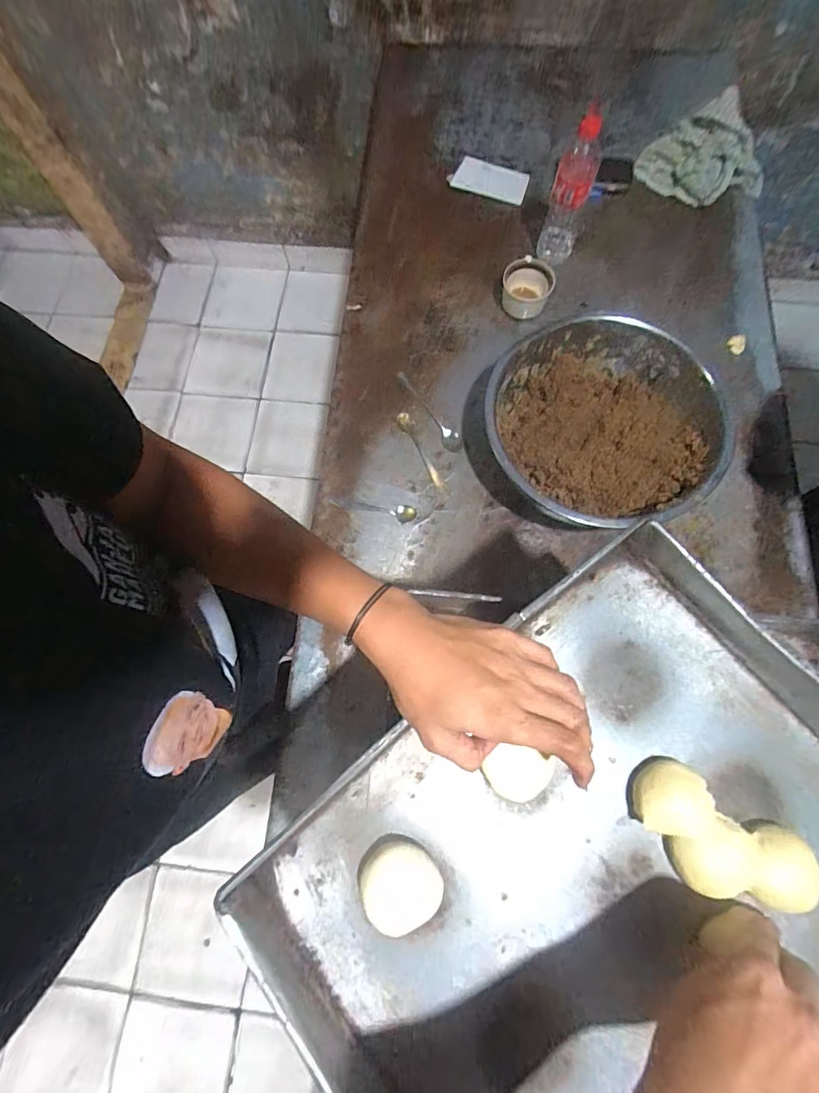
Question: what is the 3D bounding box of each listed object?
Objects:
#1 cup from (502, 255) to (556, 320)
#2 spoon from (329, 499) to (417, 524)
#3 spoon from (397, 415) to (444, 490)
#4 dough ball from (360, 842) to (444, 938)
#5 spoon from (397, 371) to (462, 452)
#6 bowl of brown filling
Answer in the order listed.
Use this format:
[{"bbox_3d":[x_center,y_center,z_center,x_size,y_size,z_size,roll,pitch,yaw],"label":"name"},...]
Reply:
[{"bbox_3d":[0.227,-0.498,0.869,0.095,0.063,0.106,21,75,6],"label":"cup"},{"bbox_3d":[-0.062,-0.065,0.771,0.147,0.021,0.029,15,75,4],"label":"spoon"},{"bbox_3d":[0.018,-0.165,0.791,0.025,0.014,0.148,-24,76,-6],"label":"spoon"},{"bbox_3d":[-0.006,0.264,0.354,0.059,0.026,0.064,0,74,0],"label":"dough ball"},{"bbox_3d":[0.030,-0.241,0.818,0.030,0.019,0.189,-34,77,-9],"label":"spoon"},{"bbox_3d":[0.297,-0.192,0.728,0.347,0.103,0.322,0,74,0],"label":"bowl of brown filling"}]

